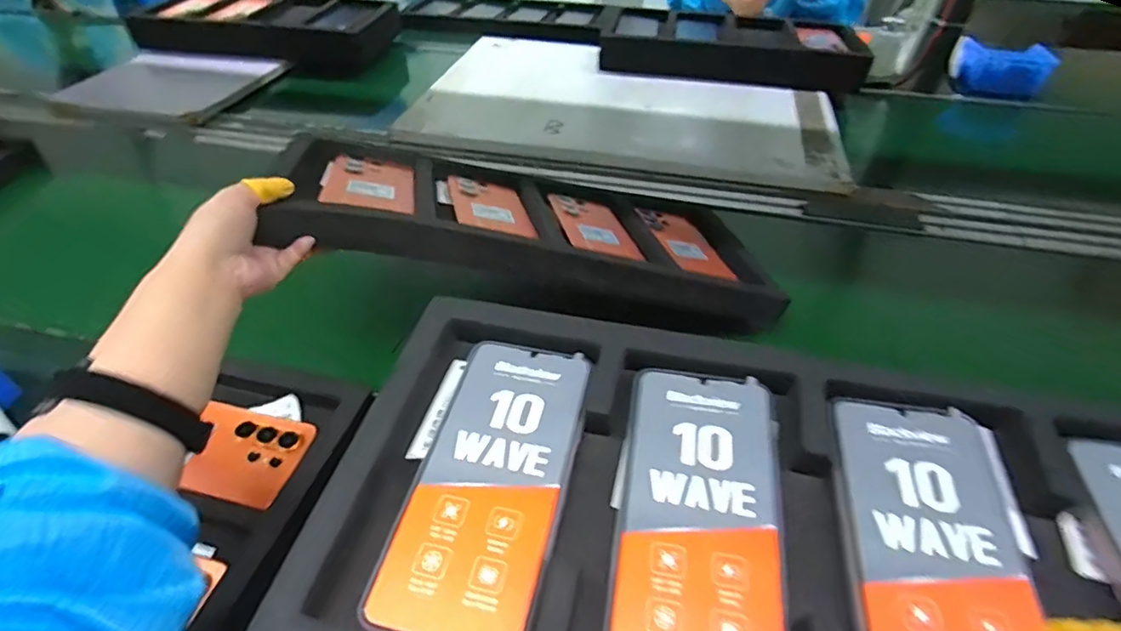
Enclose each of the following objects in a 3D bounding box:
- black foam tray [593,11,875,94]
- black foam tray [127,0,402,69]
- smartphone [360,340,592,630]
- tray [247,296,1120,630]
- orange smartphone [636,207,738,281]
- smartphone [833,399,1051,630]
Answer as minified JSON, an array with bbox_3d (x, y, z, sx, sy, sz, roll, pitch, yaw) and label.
[{"bbox_3d":[0.329,-0.529,1.099,0.482,0.060,0.233,11,44,10],"label":"black foam tray"},{"bbox_3d":[-0.613,-0.618,1.199,0.498,0.079,0.213,6,43,5],"label":"black foam tray"},{"bbox_3d":[-0.035,0.083,0.300,0.077,0.014,0.169,11,44,9],"label":"smartphone"},{"bbox_3d":[0.129,0.108,0.267,0.490,0.036,0.213,10,44,9],"label":"tray"},{"bbox_3d":[0.139,-0.085,0.637,0.063,0.005,0.150,0,36,-18],"label":"orange smartphone"},{"bbox_3d":[0.177,0.115,0.262,0.076,0.010,0.166,10,49,9],"label":"smartphone"}]

